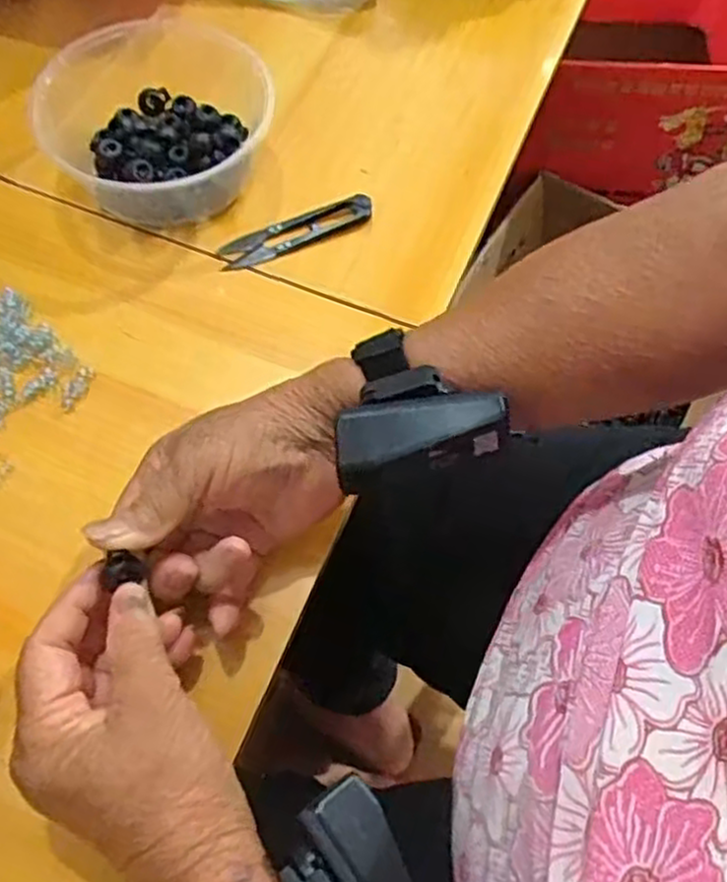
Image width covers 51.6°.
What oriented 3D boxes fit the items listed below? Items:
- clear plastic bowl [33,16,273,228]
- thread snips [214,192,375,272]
[{"bbox_3d":[-0.130,-0.204,0.473,0.141,0.063,0.126,-2,65,-3],"label":"clear plastic bowl"},{"bbox_3d":[-0.042,-0.133,0.473,0.099,0.010,0.023,-22,67,-12],"label":"thread snips"}]

